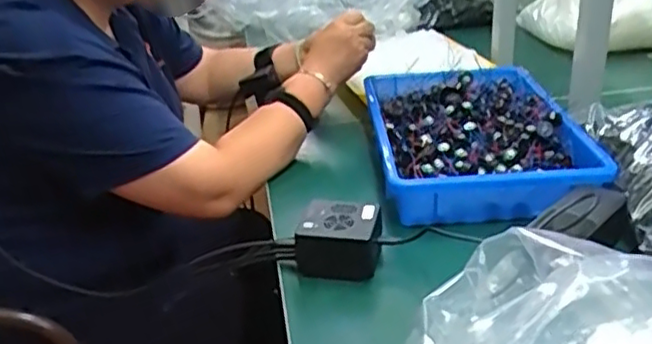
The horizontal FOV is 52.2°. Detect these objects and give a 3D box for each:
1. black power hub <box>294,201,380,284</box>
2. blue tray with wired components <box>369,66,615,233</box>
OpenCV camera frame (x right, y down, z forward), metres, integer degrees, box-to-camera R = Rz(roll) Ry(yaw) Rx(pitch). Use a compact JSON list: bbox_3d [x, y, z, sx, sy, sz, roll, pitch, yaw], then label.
[{"bbox_3d":[0.014,0.068,0.678,0.080,0.055,0.057,2,27,13],"label":"black power hub"},{"bbox_3d":[0.187,-0.055,0.879,0.244,0.061,0.372,-4,26,1],"label":"blue tray with wired components"}]

